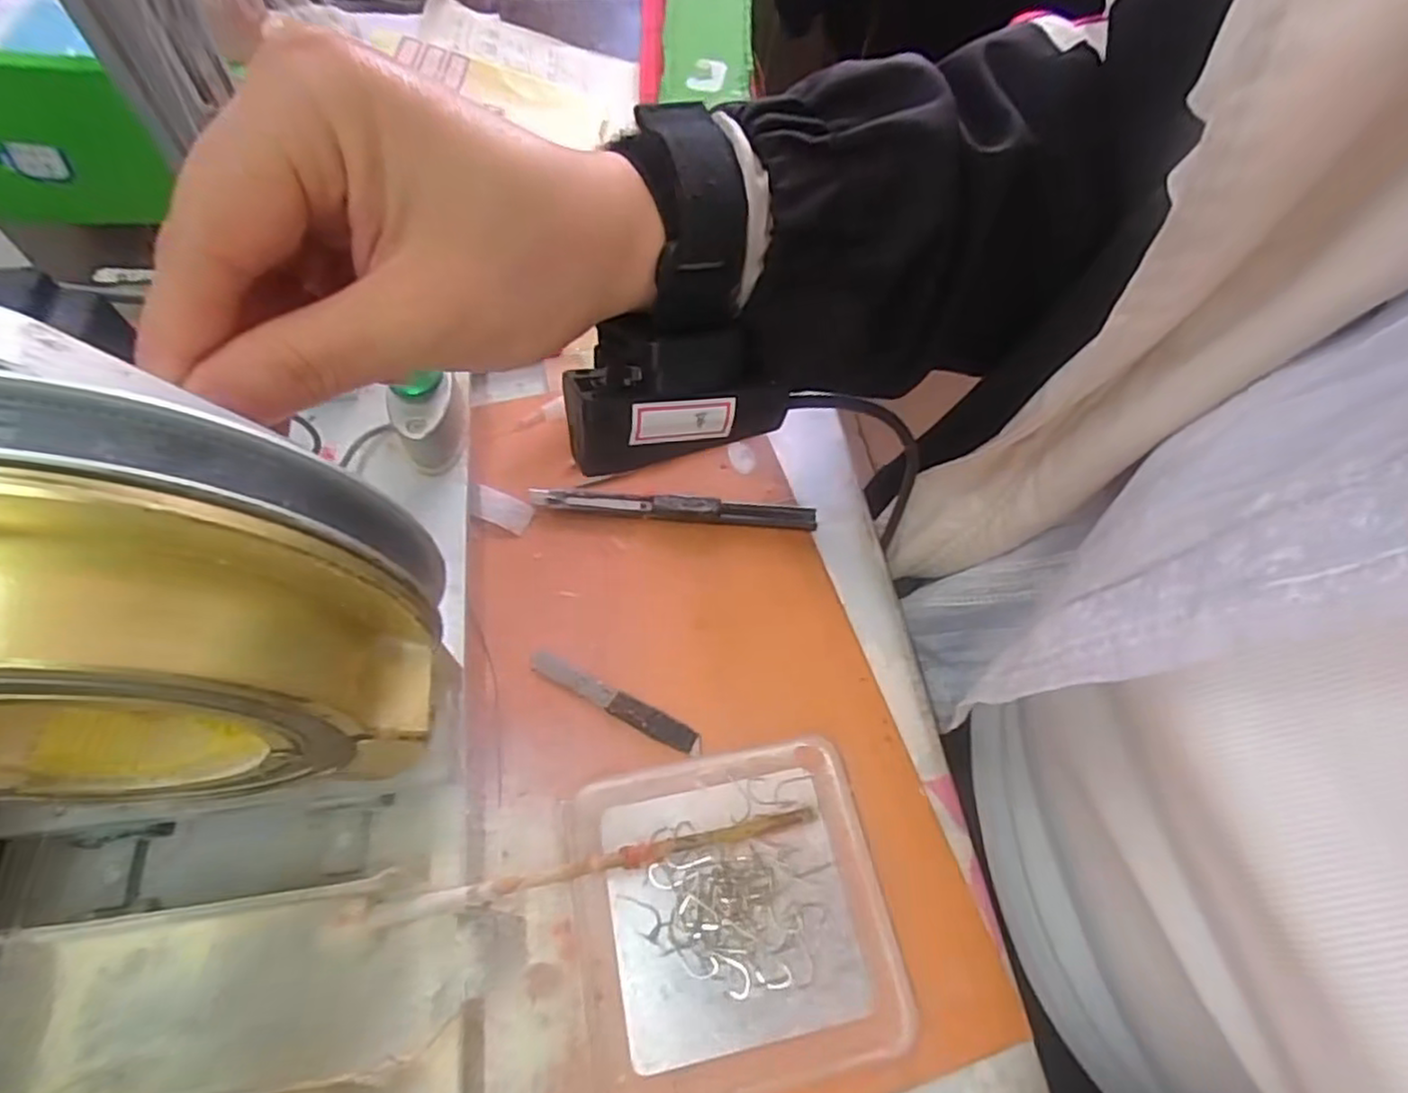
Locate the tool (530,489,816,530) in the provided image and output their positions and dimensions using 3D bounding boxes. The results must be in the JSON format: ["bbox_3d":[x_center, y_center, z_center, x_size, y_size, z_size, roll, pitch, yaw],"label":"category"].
[{"bbox_3d":[-0.014,-0.018,0.332,0.134,0.008,0.011,5,61,-2],"label":"tool"}]

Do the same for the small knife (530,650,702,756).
[{"bbox_3d":[-0.037,0.064,0.289,0.080,0.004,0.011,26,62,10],"label":"small knife"}]

